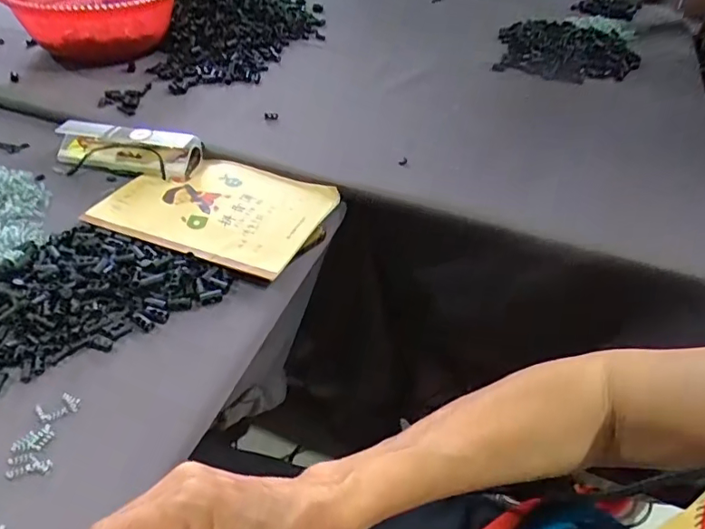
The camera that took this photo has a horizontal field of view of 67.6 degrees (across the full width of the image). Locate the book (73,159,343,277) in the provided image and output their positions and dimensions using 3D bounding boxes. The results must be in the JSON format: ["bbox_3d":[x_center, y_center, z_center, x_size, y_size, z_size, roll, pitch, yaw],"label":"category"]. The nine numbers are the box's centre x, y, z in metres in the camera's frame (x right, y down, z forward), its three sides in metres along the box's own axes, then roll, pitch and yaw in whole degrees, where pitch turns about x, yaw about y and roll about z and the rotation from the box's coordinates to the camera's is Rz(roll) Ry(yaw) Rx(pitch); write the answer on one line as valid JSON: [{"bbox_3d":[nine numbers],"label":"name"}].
[{"bbox_3d":[-0.132,-0.057,0.518,0.200,0.011,0.144,18,46,16],"label":"book"}]

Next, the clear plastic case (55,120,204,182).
[{"bbox_3d":[-0.243,-0.124,0.556,0.155,0.031,0.043,8,44,7],"label":"clear plastic case"}]

